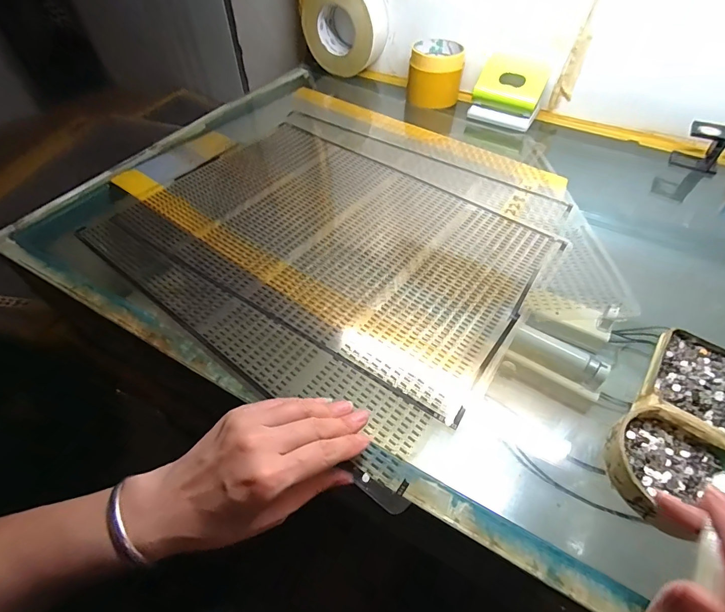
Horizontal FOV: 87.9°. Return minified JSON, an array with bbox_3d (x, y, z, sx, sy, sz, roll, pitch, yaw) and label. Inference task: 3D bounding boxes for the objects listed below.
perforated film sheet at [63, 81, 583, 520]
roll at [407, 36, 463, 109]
[{"bbox_3d":[-0.017,-0.115,0.459,0.463,0.009,0.452,31,58,22],"label":"perforated film sheet"},{"bbox_3d":[0.121,-0.386,0.621,0.085,0.069,0.079,7,52,5],"label":"roll"}]

